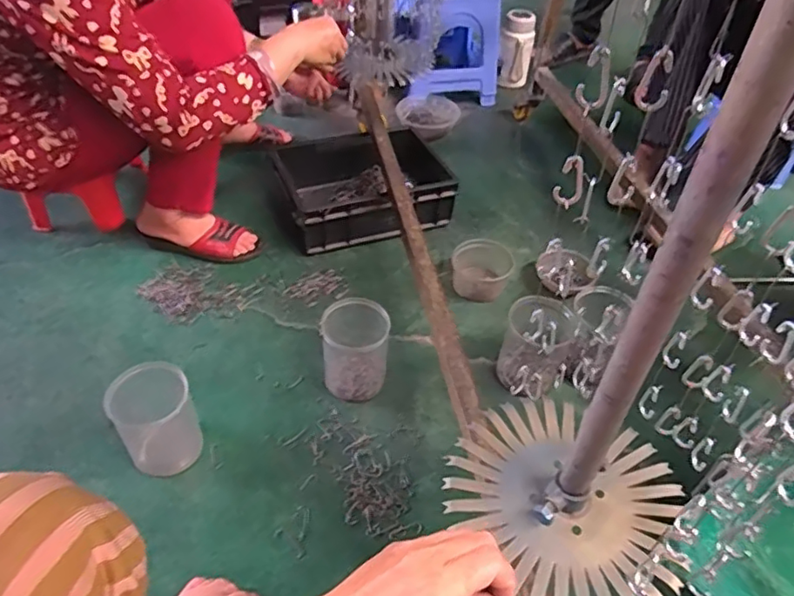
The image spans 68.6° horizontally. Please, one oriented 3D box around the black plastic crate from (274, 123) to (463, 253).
[{"bbox_3d":[-0.066,-0.248,1.270,0.363,0.098,0.266,-13,48,-16],"label":"black plastic crate"}]

